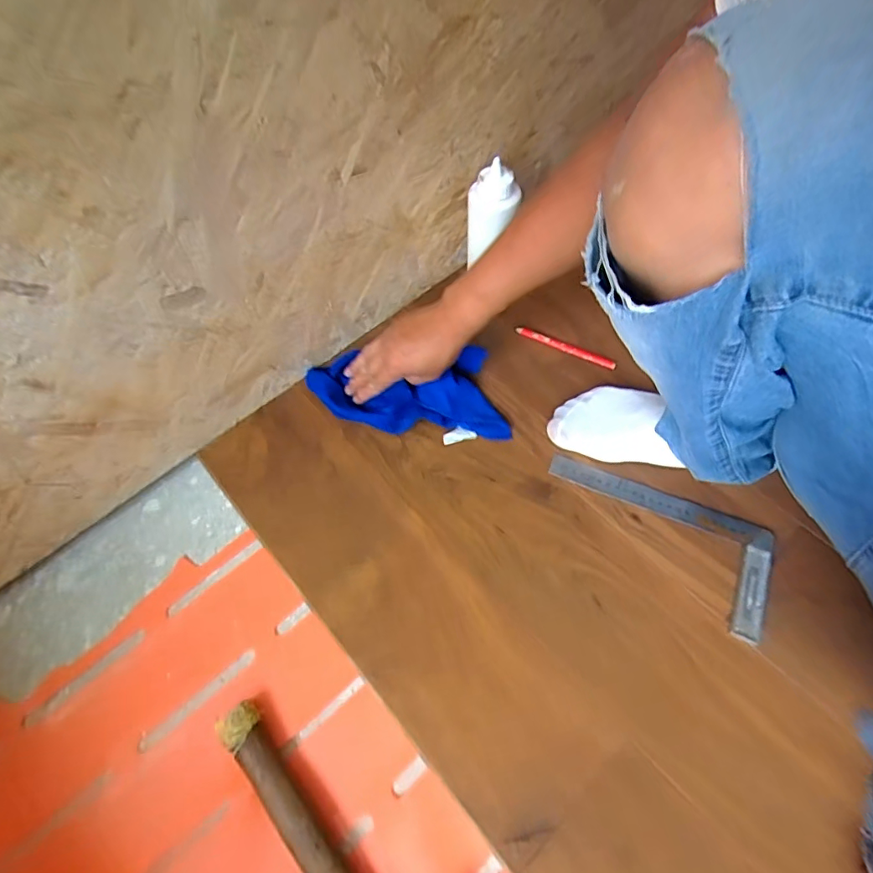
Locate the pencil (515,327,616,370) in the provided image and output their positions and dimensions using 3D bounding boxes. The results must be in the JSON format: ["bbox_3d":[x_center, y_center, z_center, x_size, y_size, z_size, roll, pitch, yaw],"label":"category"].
[{"bbox_3d":[0.173,-0.120,0.675,0.140,0.012,0.009,26,67,15],"label":"pencil"}]

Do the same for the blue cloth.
[{"bbox_3d":[-0.036,-0.065,0.625,0.254,0.044,0.109,6,63,5],"label":"blue cloth"}]

